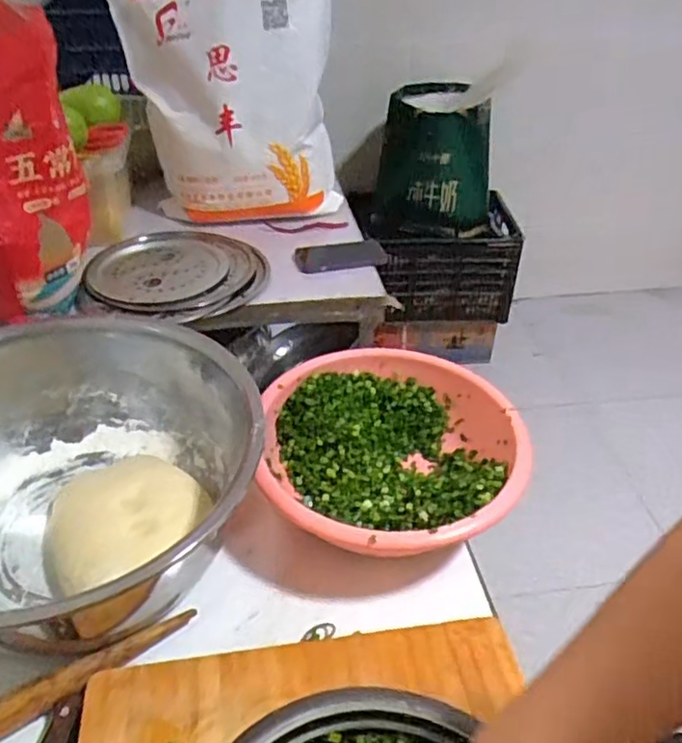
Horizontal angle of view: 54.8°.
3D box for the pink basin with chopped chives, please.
[{"bbox_3d":[0.052,0.097,0.729,0.266,0.099,0.282,1,36,-1],"label":"pink basin with chopped chives"}]

